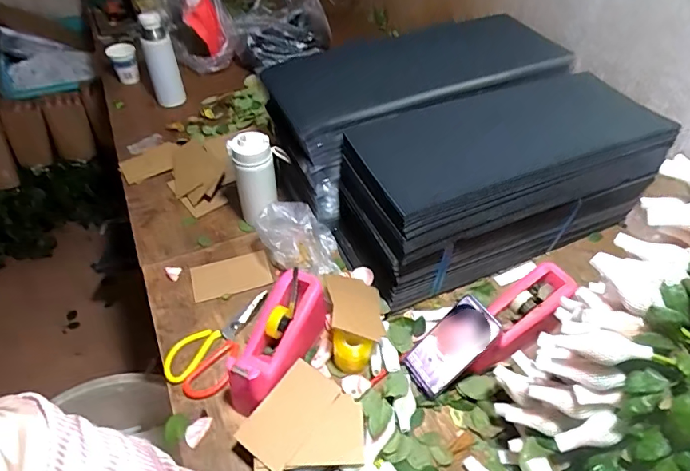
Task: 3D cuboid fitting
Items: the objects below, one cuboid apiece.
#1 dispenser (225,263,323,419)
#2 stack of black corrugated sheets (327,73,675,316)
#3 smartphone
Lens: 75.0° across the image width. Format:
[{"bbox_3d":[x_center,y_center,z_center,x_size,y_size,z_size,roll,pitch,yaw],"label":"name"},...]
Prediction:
[{"bbox_3d":[-0.100,0.154,0.663,0.079,0.107,0.211,21,64,17],"label":"dispenser"},{"bbox_3d":[0.290,-0.108,0.832,0.589,0.215,0.247,-18,51,-17],"label":"stack of black corrugated sheets"},{"bbox_3d":[0.155,0.163,0.661,0.073,0.154,0.013,49,19,28],"label":"smartphone"}]

